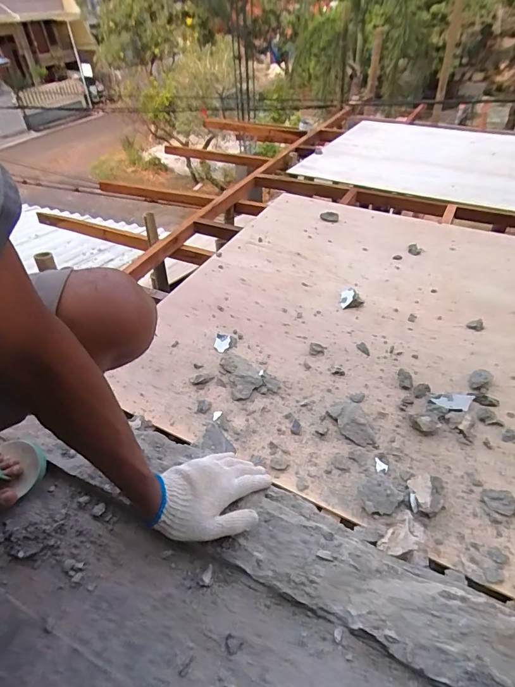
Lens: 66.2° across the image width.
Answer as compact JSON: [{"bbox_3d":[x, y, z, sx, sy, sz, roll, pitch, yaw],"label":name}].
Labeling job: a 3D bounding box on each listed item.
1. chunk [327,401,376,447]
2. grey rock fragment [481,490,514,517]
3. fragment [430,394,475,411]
[{"bbox_3d":[0.202,0.166,0.841,0.065,0.027,0.120,-18,45,-12],"label":"chunk"},{"bbox_3d":[0.431,0.282,0.701,0.056,0.013,0.043,7,45,13],"label":"grey rock fragment"},{"bbox_3d":[0.420,0.127,0.849,0.082,0.013,0.042,6,45,12],"label":"fragment"}]

